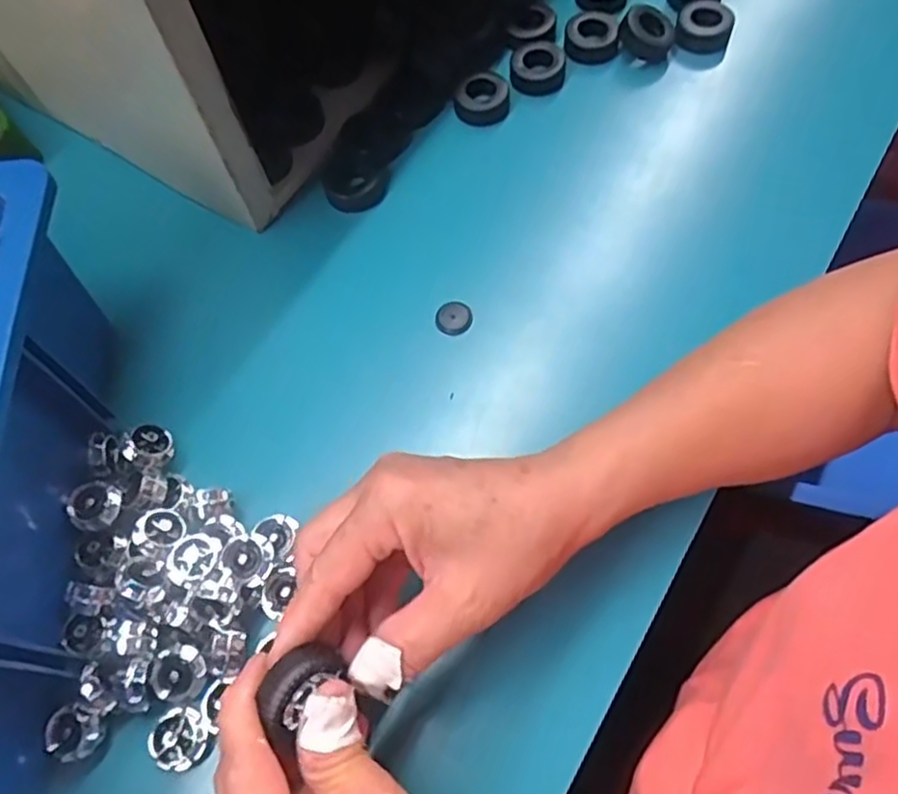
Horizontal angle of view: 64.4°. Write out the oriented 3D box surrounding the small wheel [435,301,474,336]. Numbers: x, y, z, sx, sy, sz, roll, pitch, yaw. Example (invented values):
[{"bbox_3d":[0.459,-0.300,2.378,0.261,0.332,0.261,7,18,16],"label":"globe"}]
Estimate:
[{"bbox_3d":[0.003,-0.046,0.411,0.021,0.004,0.022,-1,65,2],"label":"small wheel"}]

